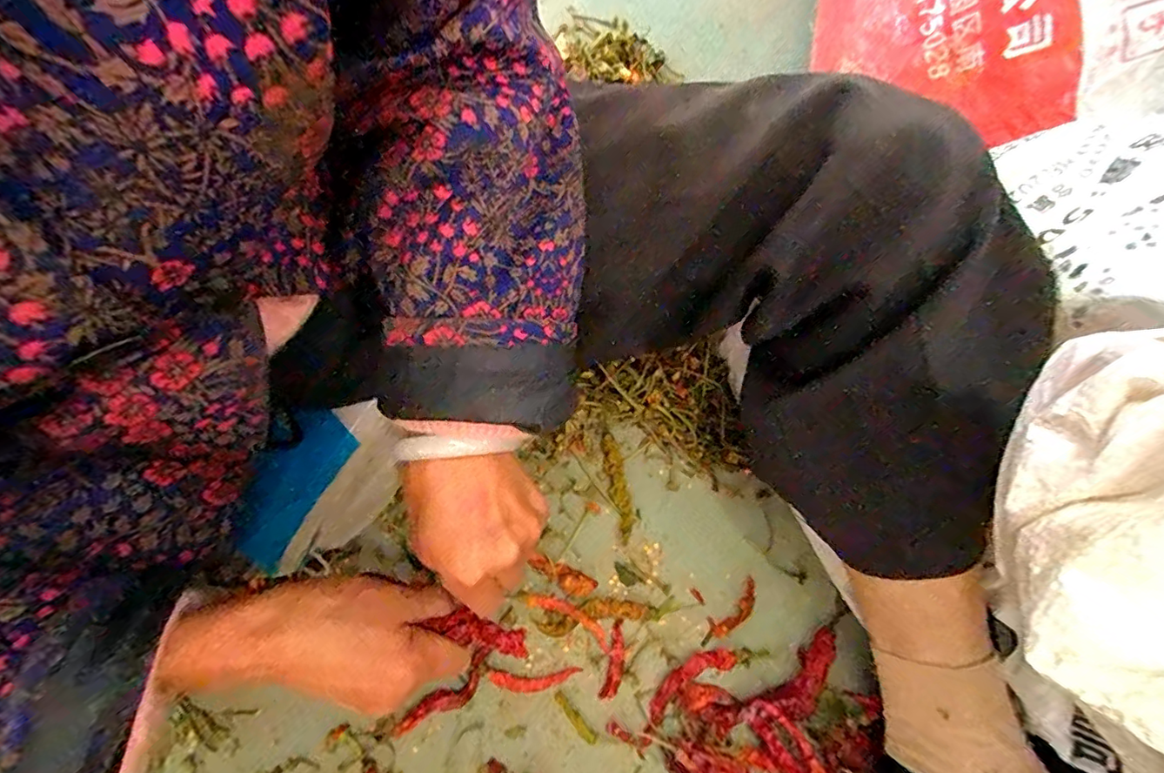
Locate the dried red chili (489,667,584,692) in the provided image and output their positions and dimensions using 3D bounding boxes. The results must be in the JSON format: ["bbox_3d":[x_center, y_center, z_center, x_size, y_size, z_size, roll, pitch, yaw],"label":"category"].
[{"bbox_3d":[-0.034,0.212,0.373,0.064,0.006,0.014,-1,75,1],"label":"dried red chili"}]

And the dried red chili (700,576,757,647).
[{"bbox_3d":[0.110,0.169,0.381,0.059,0.005,0.018,-42,78,-9],"label":"dried red chili"}]

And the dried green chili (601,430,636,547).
[{"bbox_3d":[0.029,0.079,0.403,0.014,0.010,0.081,-12,75,-2],"label":"dried green chili"}]

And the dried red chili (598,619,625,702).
[{"bbox_3d":[0.024,0.199,0.375,0.013,0.006,0.054,14,76,5],"label":"dried red chili"}]

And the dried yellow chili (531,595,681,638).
[{"bbox_3d":[0.017,0.168,0.380,0.103,0.014,0.021,-8,75,-1],"label":"dried yellow chili"}]

